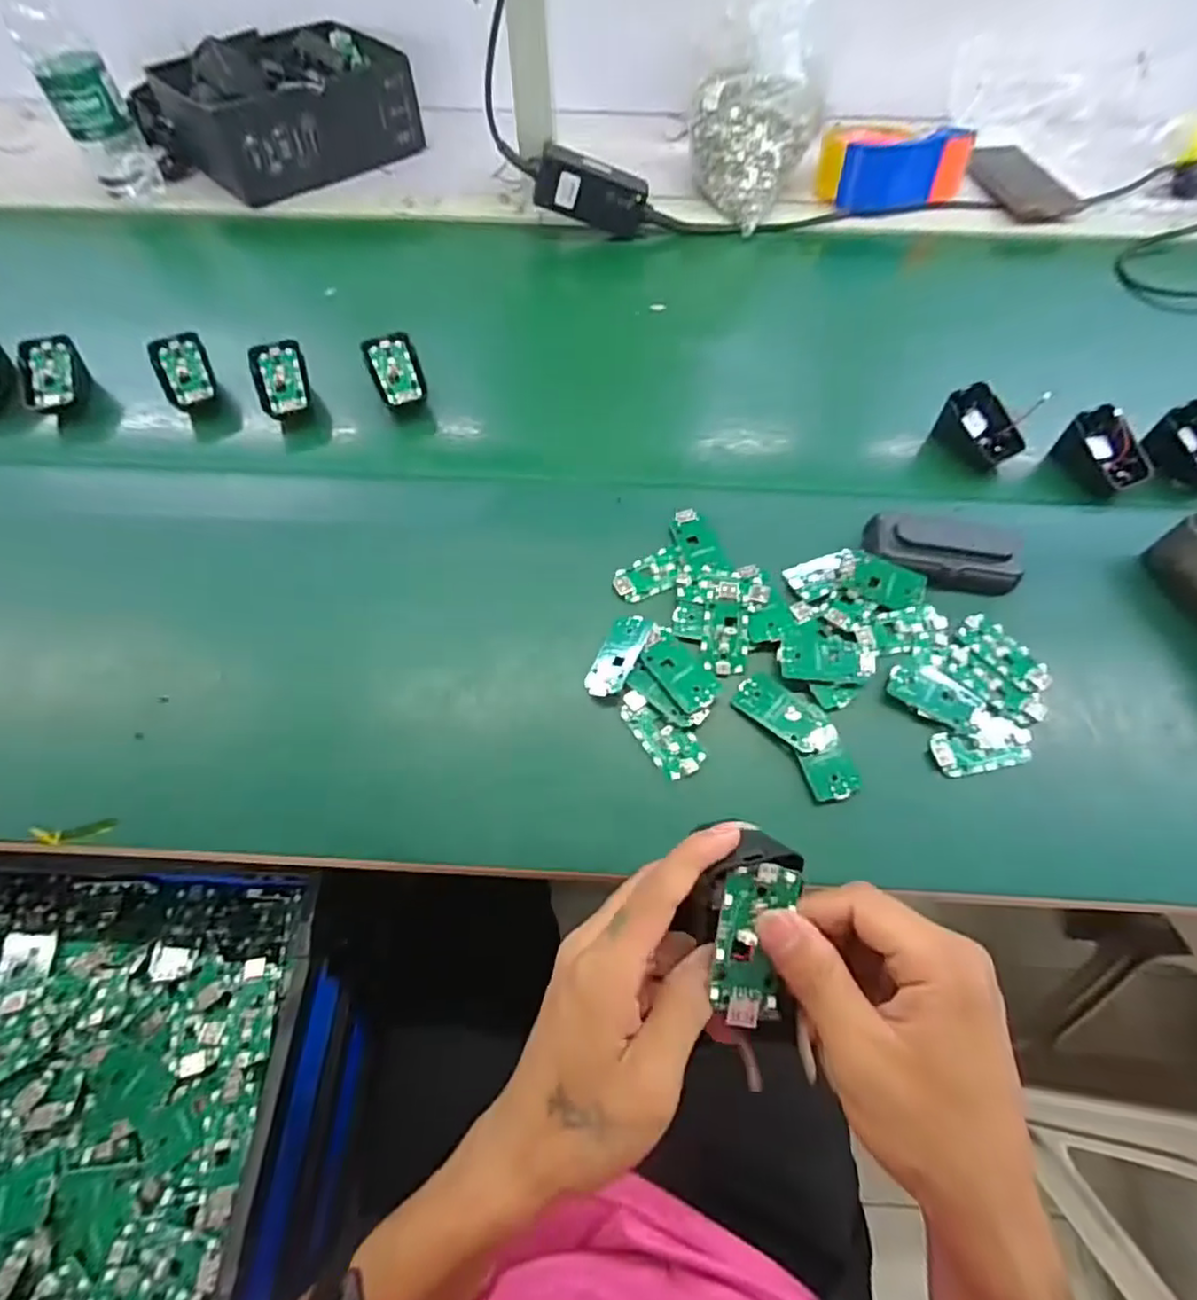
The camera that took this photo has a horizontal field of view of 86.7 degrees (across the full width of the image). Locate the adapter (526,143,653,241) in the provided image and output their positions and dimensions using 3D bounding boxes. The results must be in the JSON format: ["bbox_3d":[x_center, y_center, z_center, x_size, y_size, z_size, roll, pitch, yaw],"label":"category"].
[{"bbox_3d":[-0.006,-0.474,0.659,0.125,0.049,0.033,9,59,-17],"label":"adapter"}]

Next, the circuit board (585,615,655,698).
[{"bbox_3d":[0.013,0.003,0.430,0.028,0.005,0.063,17,67,28],"label":"circuit board"}]

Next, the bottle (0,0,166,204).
[{"bbox_3d":[-0.533,-0.586,0.643,0.065,0.215,0.062,-27,64,-15],"label":"bottle"}]

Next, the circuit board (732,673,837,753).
[{"bbox_3d":[0.122,0.041,0.413,0.066,0.006,0.032,38,67,19],"label":"circuit board"}]

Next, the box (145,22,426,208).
[{"bbox_3d":[-0.355,-0.645,0.746,0.250,0.092,0.184,-39,67,-20],"label":"box"}]

